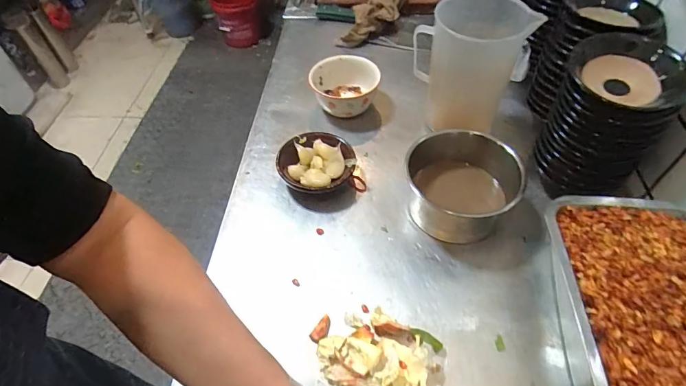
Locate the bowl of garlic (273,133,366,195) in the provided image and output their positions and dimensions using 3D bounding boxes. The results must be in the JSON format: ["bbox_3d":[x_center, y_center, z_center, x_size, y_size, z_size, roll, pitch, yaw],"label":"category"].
[{"bbox_3d":[-0.039,-0.041,0.625,0.119,0.042,0.115,-2,52,2],"label":"bowl of garlic"}]

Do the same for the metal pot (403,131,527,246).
[{"bbox_3d":[0.165,-0.006,0.566,0.150,0.089,0.163,-2,52,2],"label":"metal pot"}]

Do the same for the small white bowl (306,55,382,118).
[{"bbox_3d":[0.000,-0.189,0.722,0.115,0.063,0.112,-2,52,2],"label":"small white bowl"}]

